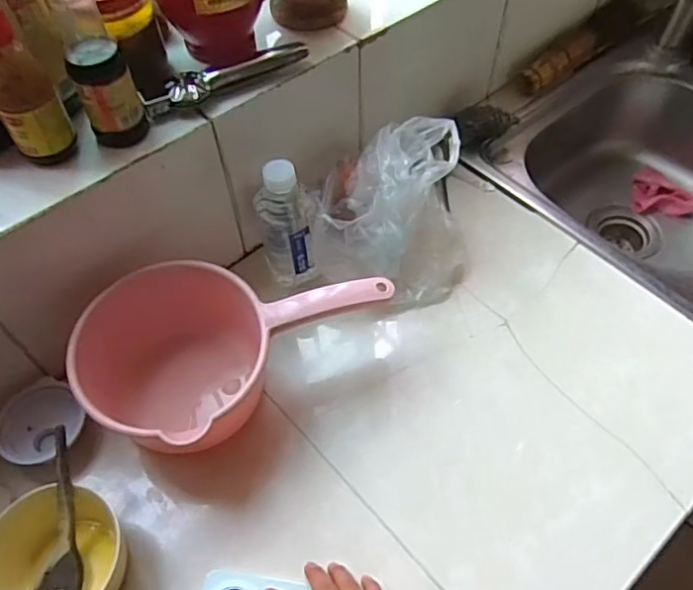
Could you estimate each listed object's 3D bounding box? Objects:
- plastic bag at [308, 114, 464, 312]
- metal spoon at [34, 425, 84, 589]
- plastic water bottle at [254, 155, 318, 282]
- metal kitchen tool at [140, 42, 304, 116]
[{"bbox_3d":[0.059,-0.097,0.629,0.150,0.130,0.180,13,57,10],"label":"plastic bag"},{"bbox_3d":[-0.231,0.181,0.472,0.031,0.026,0.148,-2,91,-1],"label":"metal spoon"},{"bbox_3d":[-0.060,-0.070,0.604,0.054,0.148,0.050,0,56,1],"label":"plastic water bottle"},{"bbox_3d":[-0.109,-0.199,0.535,0.156,0.017,0.026,-31,61,-19],"label":"metal kitchen tool"}]

